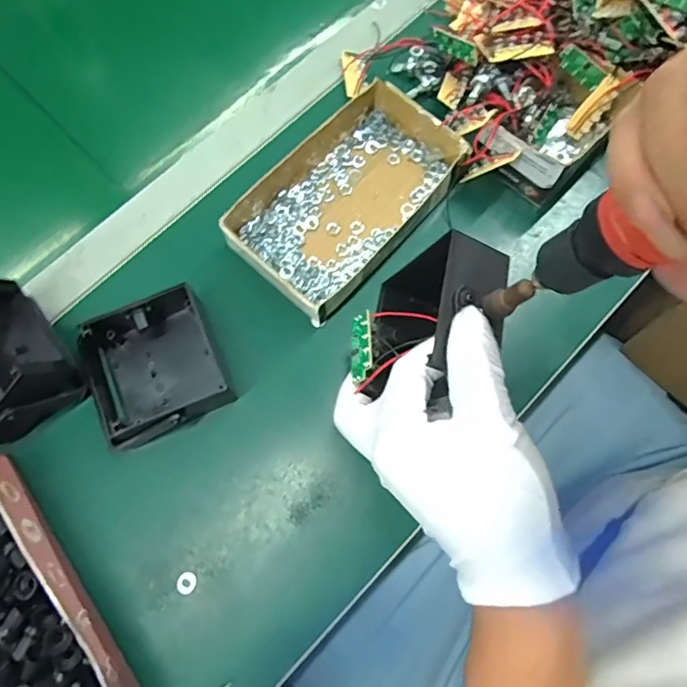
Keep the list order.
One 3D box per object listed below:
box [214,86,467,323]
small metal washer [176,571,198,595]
[{"bbox_3d":[-0.001,-0.118,0.416,0.123,0.034,0.179,42,78,12],"label":"box"},{"bbox_3d":[-0.104,0.159,0.351,0.012,0.004,0.014,31,76,10],"label":"small metal washer"}]

